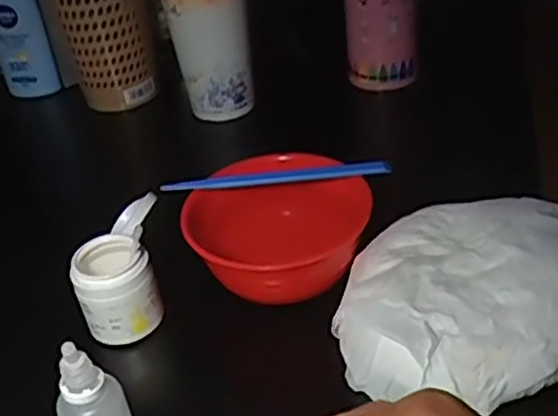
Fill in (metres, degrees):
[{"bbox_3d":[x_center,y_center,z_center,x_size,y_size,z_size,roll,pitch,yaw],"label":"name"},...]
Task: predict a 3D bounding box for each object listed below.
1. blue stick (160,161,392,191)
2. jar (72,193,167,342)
[{"bbox_3d":[-0.003,-0.020,0.455,0.140,0.011,0.008,-2,36,7],"label":"blue stick"},{"bbox_3d":[-0.094,0.036,0.435,0.044,0.053,0.069,-7,35,0],"label":"jar"}]

